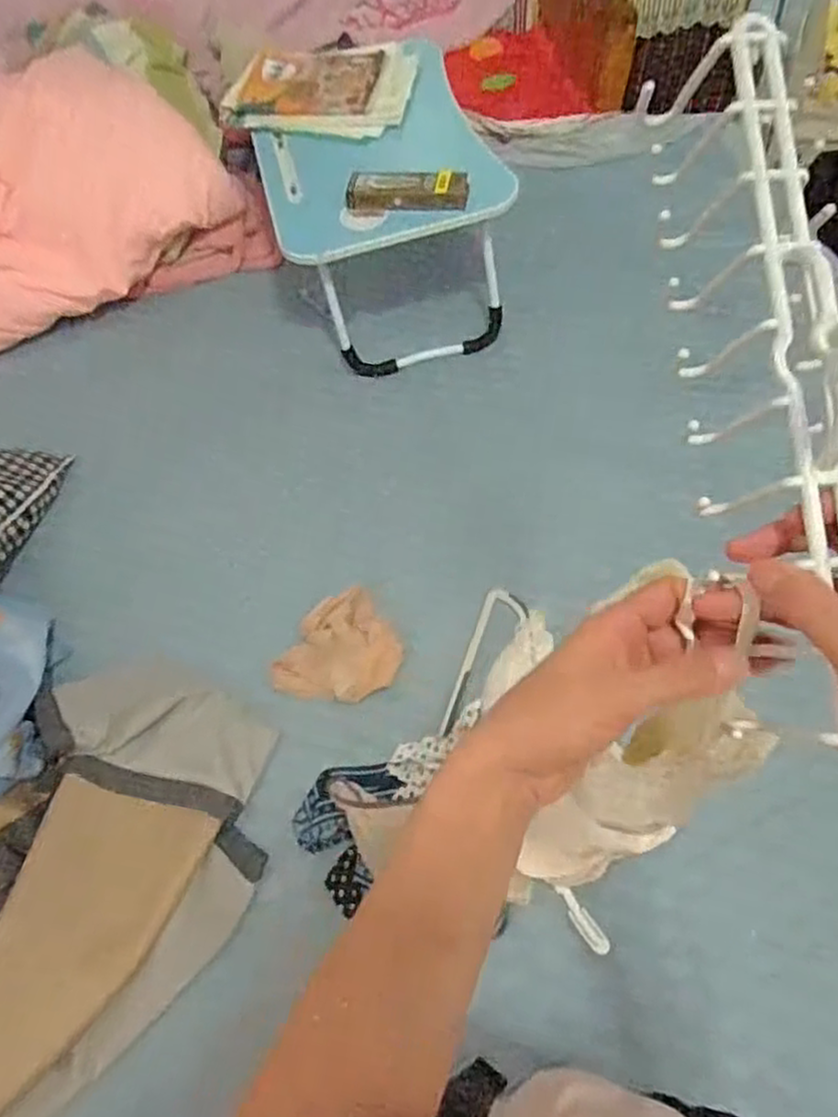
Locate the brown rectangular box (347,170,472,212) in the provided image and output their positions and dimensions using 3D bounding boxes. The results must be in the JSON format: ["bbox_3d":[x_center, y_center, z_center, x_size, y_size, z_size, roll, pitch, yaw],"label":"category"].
[{"bbox_3d":[-0.019,-0.577,1.132,0.188,0.030,0.055,-1,58,4],"label":"brown rectangular box"}]

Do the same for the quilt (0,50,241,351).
[{"bbox_3d":[-0.835,-0.705,1.422,0.821,0.255,0.508,-27,60,-12],"label":"quilt"}]

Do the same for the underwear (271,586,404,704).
[{"bbox_3d":[-0.101,0.126,0.985,0.149,0.018,0.166,25,63,18],"label":"underwear"}]

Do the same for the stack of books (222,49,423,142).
[{"bbox_3d":[-0.180,-0.874,1.348,0.362,0.045,0.261,14,60,13],"label":"stack of books"}]

